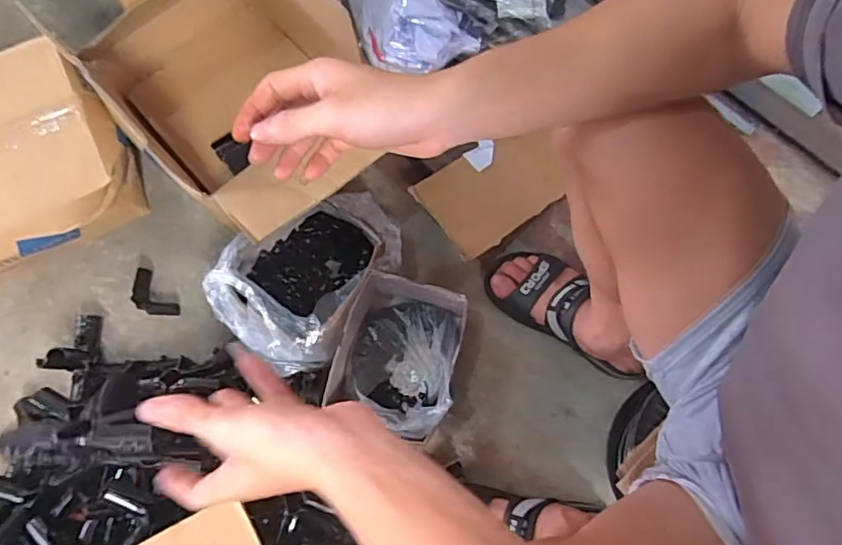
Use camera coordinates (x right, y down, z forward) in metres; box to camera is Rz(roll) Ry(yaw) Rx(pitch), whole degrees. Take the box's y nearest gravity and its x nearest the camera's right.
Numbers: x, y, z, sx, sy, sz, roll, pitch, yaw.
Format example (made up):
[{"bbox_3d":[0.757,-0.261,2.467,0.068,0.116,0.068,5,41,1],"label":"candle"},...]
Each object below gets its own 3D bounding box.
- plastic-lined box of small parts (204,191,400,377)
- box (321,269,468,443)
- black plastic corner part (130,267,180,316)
[{"bbox_3d":[-0.161,-0.003,0.801,0.202,0.122,0.267,33,76,11],"label":"plastic-lined box of small parts"},{"bbox_3d":[-0.029,0.116,0.768,0.157,0.107,0.203,17,73,6],"label":"box"},{"bbox_3d":[-0.402,0.036,0.839,0.044,0.024,0.085,-39,76,-11],"label":"black plastic corner part"}]

